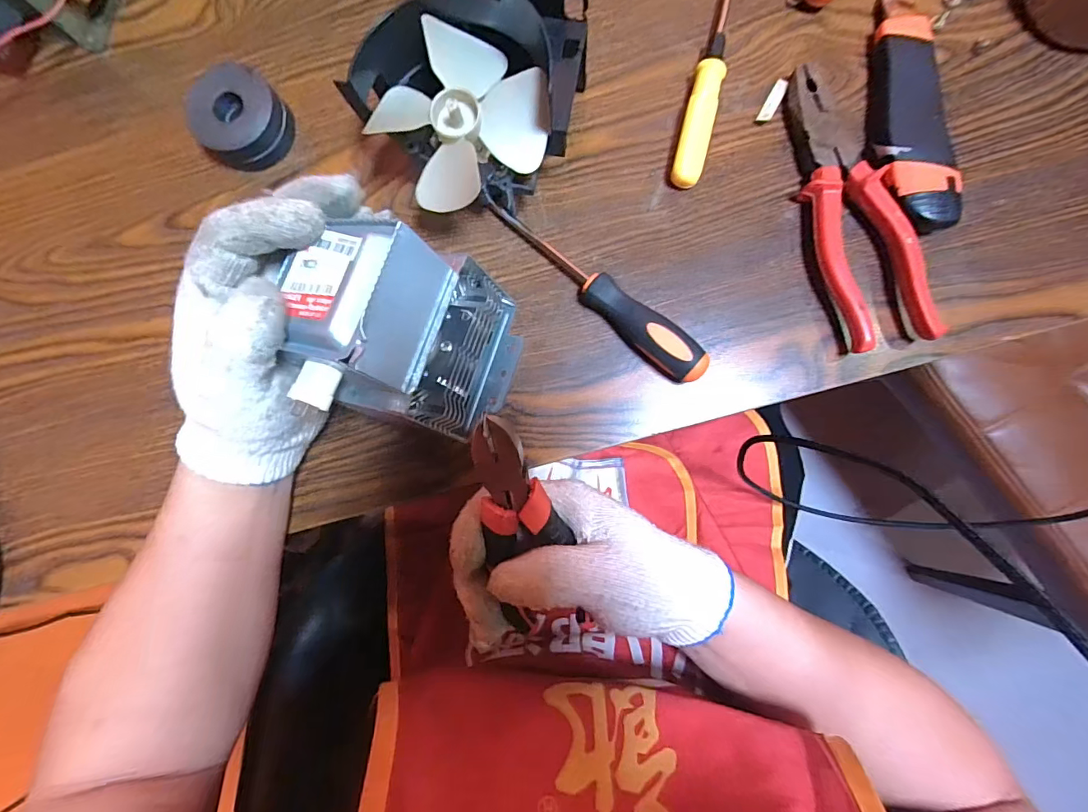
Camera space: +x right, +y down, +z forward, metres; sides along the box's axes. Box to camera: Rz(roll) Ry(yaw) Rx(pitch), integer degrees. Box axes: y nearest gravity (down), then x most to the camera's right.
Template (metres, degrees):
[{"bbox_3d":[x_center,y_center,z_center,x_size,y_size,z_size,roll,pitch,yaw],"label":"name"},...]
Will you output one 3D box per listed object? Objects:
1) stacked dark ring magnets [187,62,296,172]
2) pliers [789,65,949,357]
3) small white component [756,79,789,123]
[{"bbox_3d":[-0.213,-0.200,0.336,0.054,0.031,0.062,41,89,3],"label":"stacked dark ring magnets"},{"bbox_3d":[0.200,-0.131,0.310,0.053,0.029,0.186,-11,87,2],"label":"pliers"},{"bbox_3d":[0.160,-0.213,0.333,0.009,0.005,0.032,29,89,3],"label":"small white component"}]

